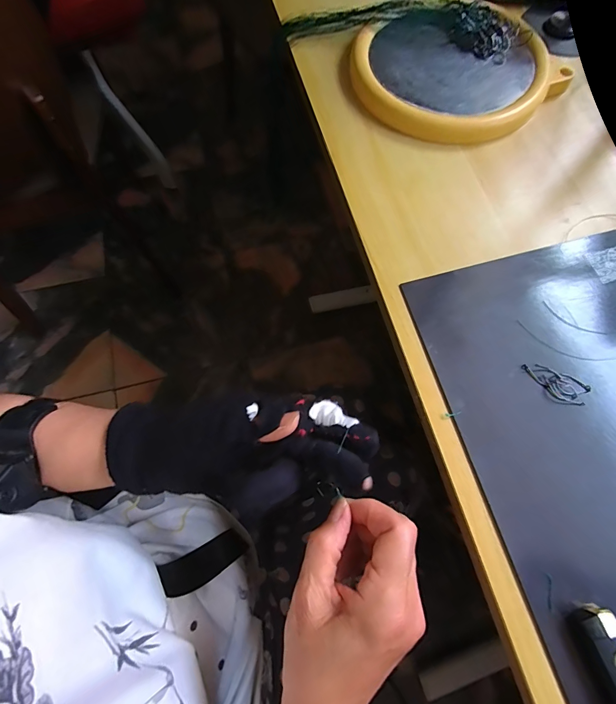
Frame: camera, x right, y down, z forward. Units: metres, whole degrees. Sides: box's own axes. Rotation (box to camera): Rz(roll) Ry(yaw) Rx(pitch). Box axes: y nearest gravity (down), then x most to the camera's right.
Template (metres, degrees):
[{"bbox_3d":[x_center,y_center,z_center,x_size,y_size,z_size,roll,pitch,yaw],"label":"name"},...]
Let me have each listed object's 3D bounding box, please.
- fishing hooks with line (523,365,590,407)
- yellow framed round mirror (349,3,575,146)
[{"bbox_3d":[0.169,0.023,0.247,0.043,0.004,0.020,25,74,9],"label":"fishing hooks with line"},{"bbox_3d":[0.139,-0.262,0.336,0.186,0.021,0.151,-12,71,-2],"label":"yellow framed round mirror"}]

